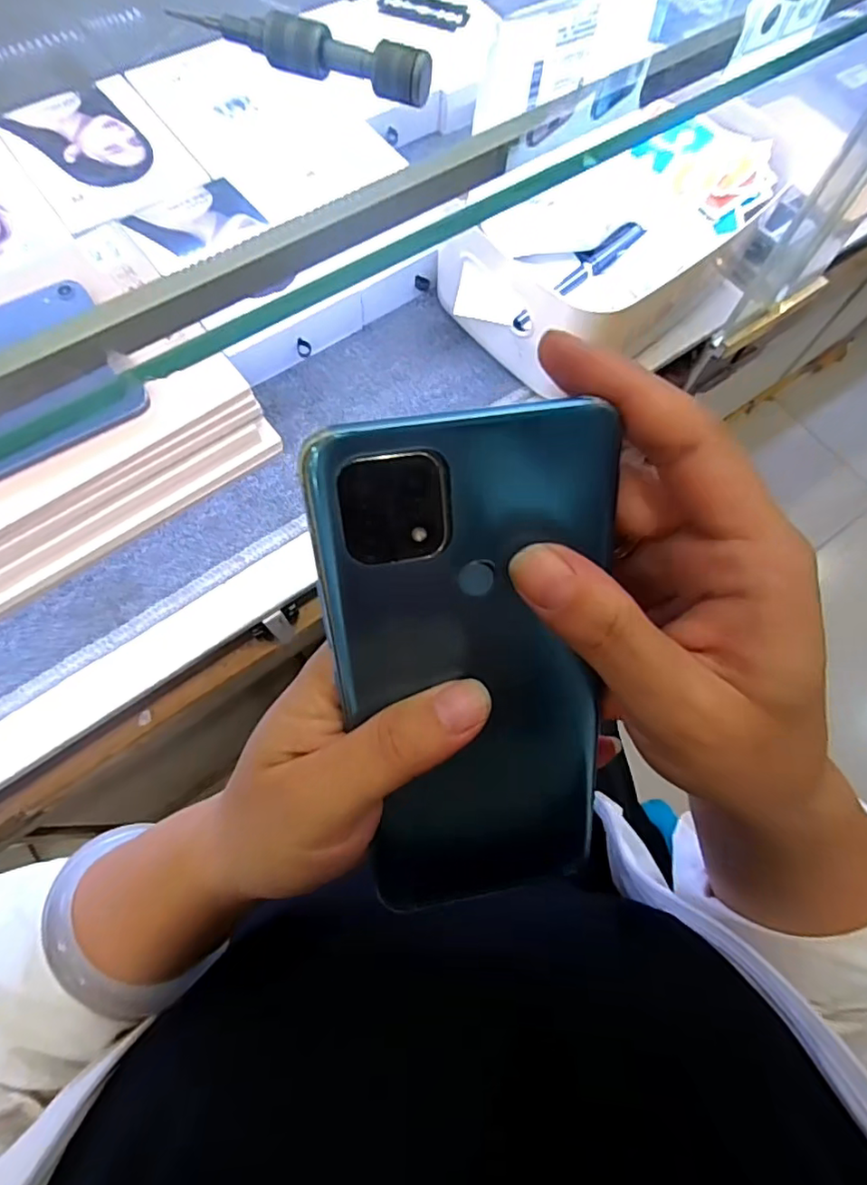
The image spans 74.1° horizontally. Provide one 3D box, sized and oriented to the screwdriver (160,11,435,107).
[{"bbox_3d":[-0.050,-0.215,0.227,0.100,0.015,0.011,17,69,4],"label":"screwdriver"}]

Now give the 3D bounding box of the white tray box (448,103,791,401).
[{"bbox_3d":[0.162,-0.308,0.523,0.309,0.102,0.153,-29,73,-13],"label":"white tray box"}]

